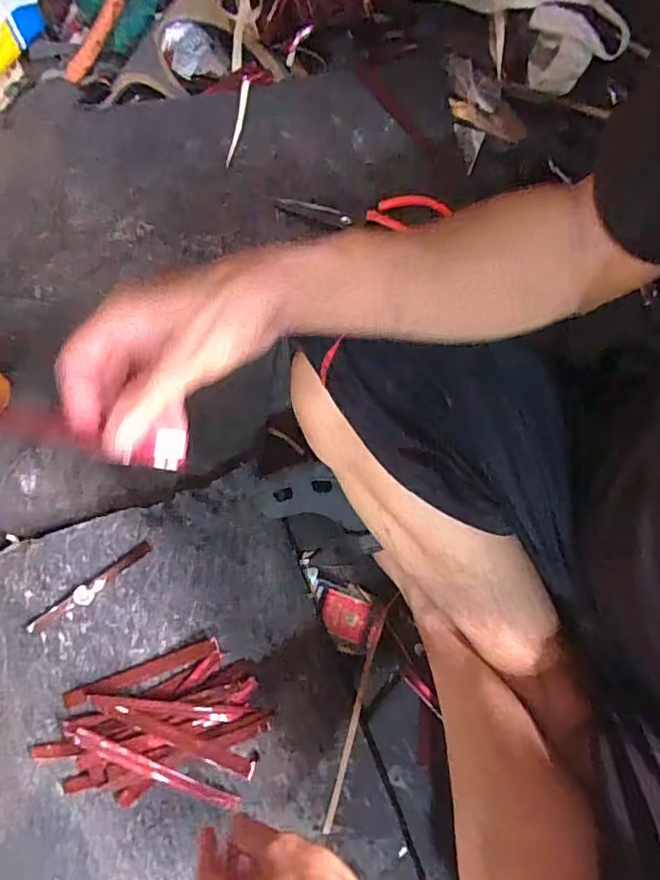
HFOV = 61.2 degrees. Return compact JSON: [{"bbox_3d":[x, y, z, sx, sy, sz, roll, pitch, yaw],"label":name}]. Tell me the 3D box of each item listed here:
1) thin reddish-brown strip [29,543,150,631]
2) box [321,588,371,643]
[{"bbox_3d":[-0.226,0.140,0.526,0.125,0.008,0.017,-35,73,-11],"label":"thin reddish-brown strip"},{"bbox_3d":[0.015,0.174,0.554,0.047,0.011,0.040,19,71,8],"label":"box"}]

